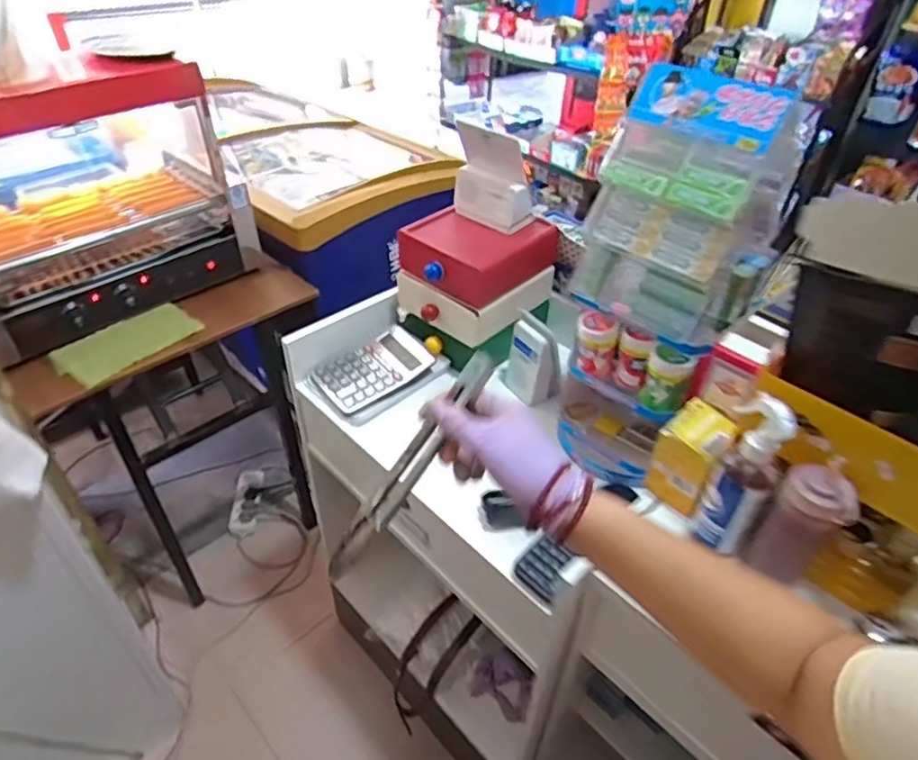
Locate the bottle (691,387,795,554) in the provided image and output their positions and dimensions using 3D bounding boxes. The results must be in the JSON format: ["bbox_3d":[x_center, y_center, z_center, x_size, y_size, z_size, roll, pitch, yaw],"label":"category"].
[{"bbox_3d":[0.302,0.094,0.647,0.057,0.185,0.064,29,48,27],"label":"bottle"}]

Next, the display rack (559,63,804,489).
[{"bbox_3d":[0.265,-0.202,0.703,0.186,0.242,0.164,33,50,30],"label":"display rack"}]

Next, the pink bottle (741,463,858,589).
[{"bbox_3d":[0.348,0.150,0.631,0.065,0.169,0.057,25,46,24],"label":"pink bottle"}]

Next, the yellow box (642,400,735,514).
[{"bbox_3d":[0.278,0.089,0.740,0.065,0.104,0.079,29,48,27],"label":"yellow box"}]

